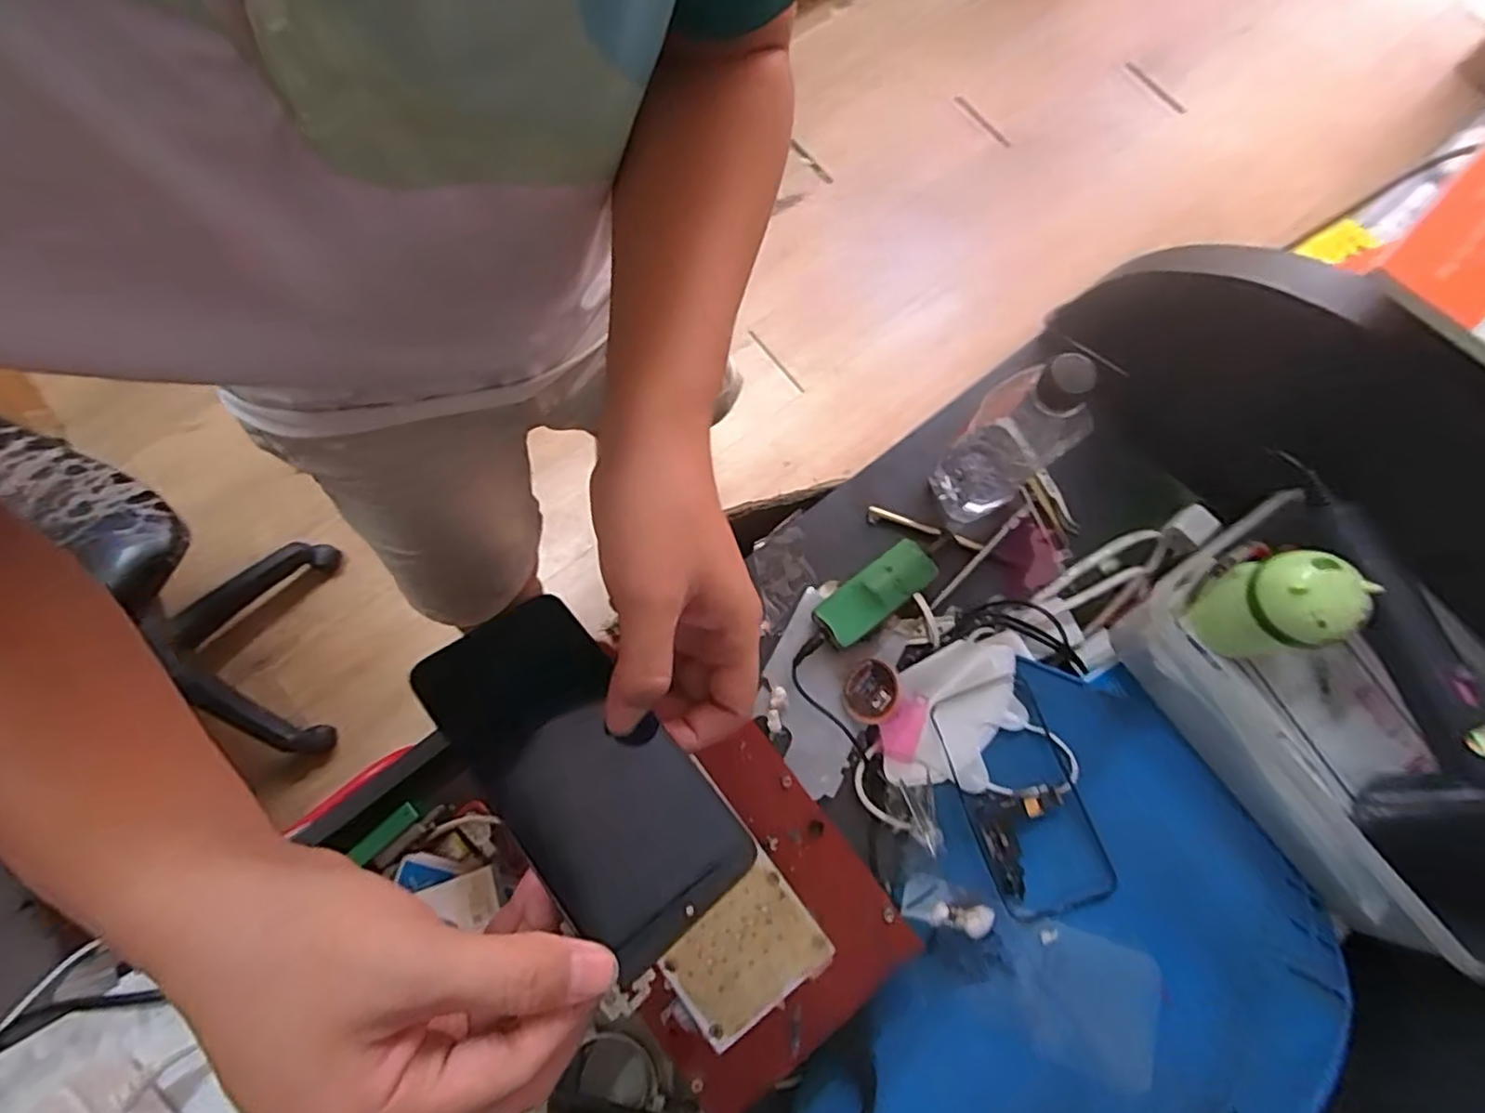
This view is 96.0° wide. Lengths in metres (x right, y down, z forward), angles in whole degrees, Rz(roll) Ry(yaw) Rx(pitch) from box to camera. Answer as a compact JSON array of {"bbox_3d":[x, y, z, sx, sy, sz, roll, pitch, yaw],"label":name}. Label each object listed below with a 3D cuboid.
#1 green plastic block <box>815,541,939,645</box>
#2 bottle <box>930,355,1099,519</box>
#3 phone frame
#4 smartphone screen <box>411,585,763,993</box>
[{"bbox_3d":[0.104,0.030,0.527,0.094,0.029,0.039,-37,80,-8],"label":"green plastic block"},{"bbox_3d":[0.188,-0.082,0.469,0.056,0.186,0.063,-44,81,-9],"label":"bottle"},{"bbox_3d":[0.188,0.163,0.459,0.073,0.007,0.151,-22,68,11],"label":"phone frame"},{"bbox_3d":[-0.069,0.089,0.283,0.073,0.009,0.150,-34,74,-28],"label":"smartphone screen"}]

